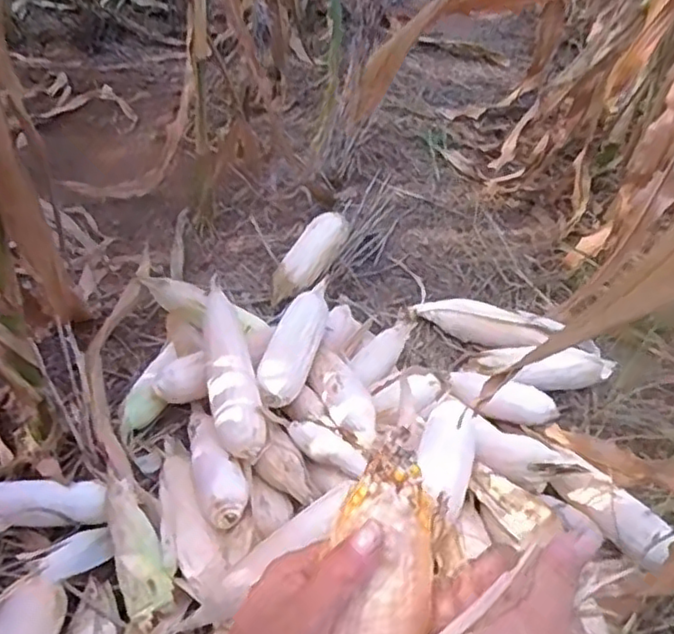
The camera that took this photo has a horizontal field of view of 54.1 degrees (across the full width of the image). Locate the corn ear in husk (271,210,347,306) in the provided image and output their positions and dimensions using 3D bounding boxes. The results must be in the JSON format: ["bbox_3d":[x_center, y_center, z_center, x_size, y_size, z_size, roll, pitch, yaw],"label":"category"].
[{"bbox_3d":[-0.047,-0.106,1.176,0.078,0.061,0.227,17,41,13],"label":"corn ear in husk"}]

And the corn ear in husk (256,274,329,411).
[{"bbox_3d":[-0.056,0.030,0.939,0.066,0.051,0.236,14,41,9],"label":"corn ear in husk"}]

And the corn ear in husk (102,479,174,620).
[{"bbox_3d":[-0.232,0.261,0.748,0.053,0.032,0.159,-18,63,-25],"label":"corn ear in husk"}]

